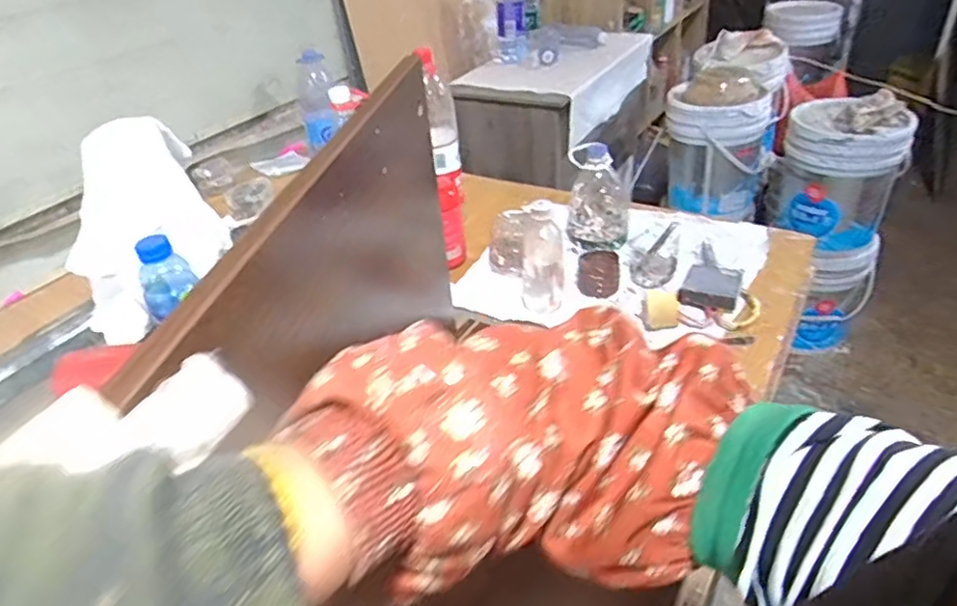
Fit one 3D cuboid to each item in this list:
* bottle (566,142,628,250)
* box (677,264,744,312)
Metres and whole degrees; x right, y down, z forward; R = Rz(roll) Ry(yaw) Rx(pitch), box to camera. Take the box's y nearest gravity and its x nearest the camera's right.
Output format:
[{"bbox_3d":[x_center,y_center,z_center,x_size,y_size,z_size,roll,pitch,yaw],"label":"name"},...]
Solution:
[{"bbox_3d":[0.202,-0.186,1.040,0.096,0.150,0.100,2,37,13],"label":"bottle"},{"bbox_3d":[0.337,-0.023,0.895,0.077,0.033,0.067,12,41,25],"label":"box"}]

